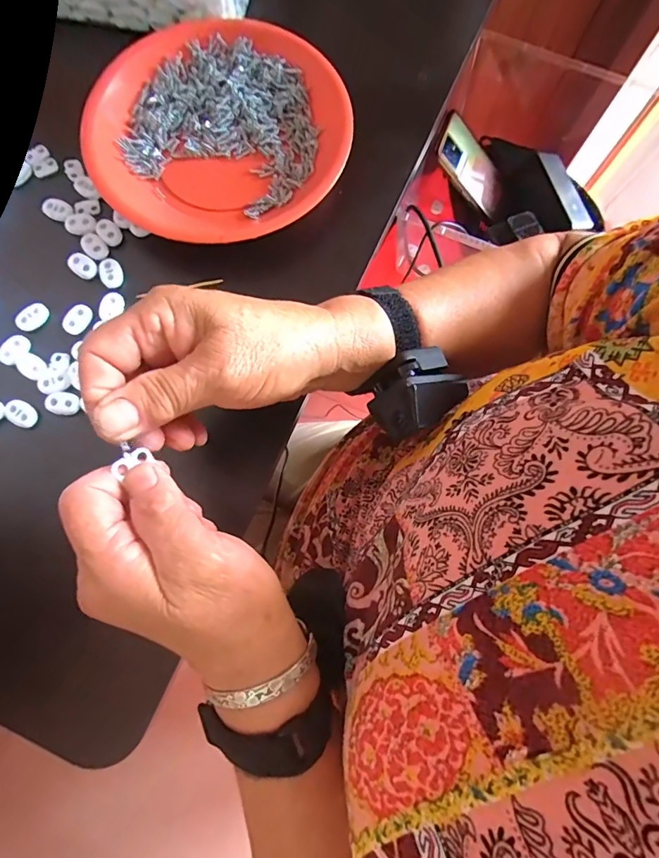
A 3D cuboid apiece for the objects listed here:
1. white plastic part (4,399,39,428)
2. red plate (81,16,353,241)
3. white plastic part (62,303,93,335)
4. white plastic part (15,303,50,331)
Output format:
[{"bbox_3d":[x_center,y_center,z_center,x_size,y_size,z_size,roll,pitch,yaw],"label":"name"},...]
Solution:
[{"bbox_3d":[-0.210,-0.011,0.300,0.022,0.004,0.016,28,78,6],"label":"white plastic part"},{"bbox_3d":[-0.086,-0.223,0.333,0.186,0.029,0.172,0,77,-1],"label":"red plate"},{"bbox_3d":[-0.180,-0.079,0.315,0.015,0.004,0.023,32,78,6],"label":"white plastic part"},{"bbox_3d":[-0.212,-0.080,0.315,0.016,0.004,0.023,37,79,7],"label":"white plastic part"}]

